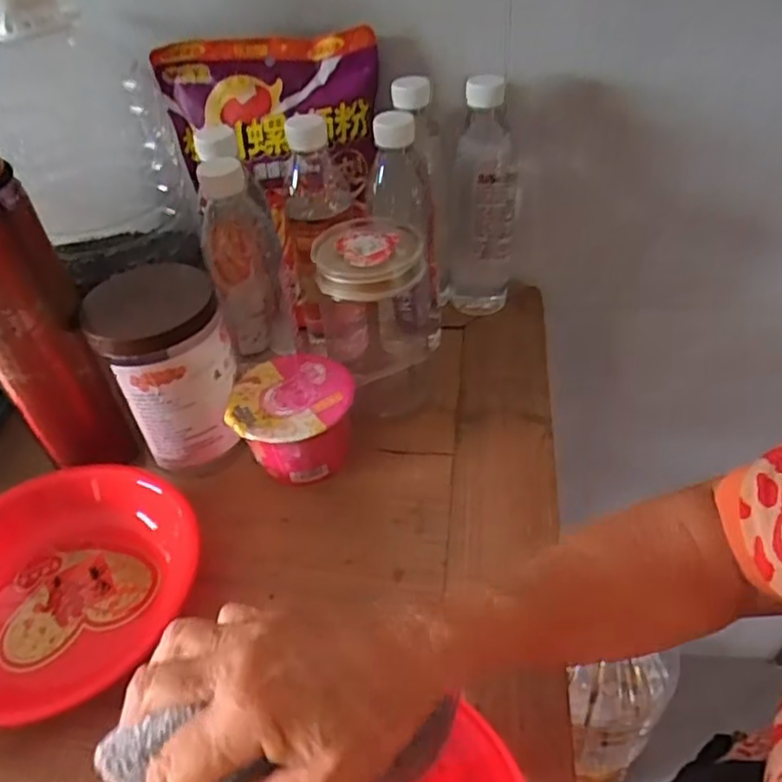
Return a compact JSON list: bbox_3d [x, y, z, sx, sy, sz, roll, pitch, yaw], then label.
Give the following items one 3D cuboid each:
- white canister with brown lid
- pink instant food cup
[{"bbox_3d":[-0.175,-0.018,0.537,0.094,0.151,0.097,-24,47,-18],"label":"white canister with brown lid"},{"bbox_3d":[-0.077,0.027,0.549,0.095,0.071,0.089,-3,44,3],"label":"pink instant food cup"}]

